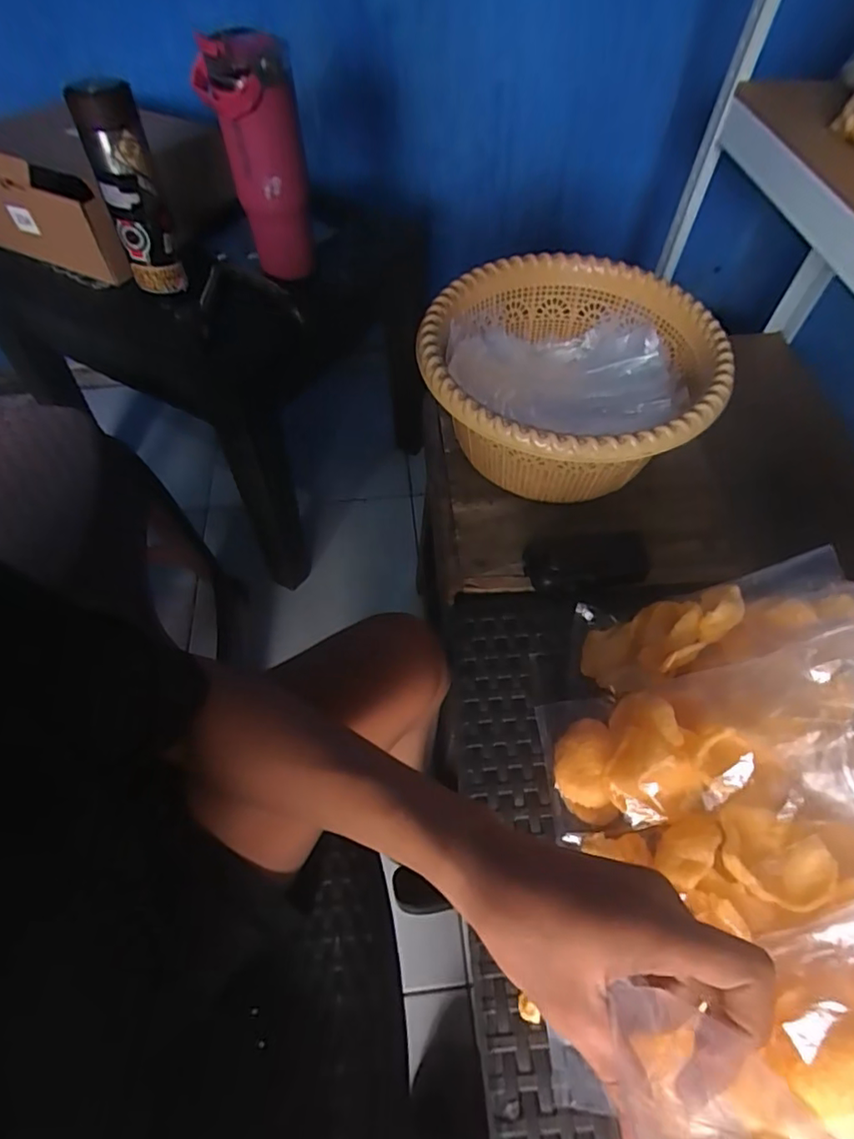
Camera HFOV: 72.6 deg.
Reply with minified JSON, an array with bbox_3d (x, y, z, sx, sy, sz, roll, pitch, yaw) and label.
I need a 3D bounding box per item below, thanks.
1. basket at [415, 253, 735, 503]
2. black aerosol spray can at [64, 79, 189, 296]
[{"bbox_3d":[0.132,-0.173,0.568,0.253,0.128,0.265,0,56,0],"label":"basket"},{"bbox_3d":[-0.328,-0.414,0.653,0.066,0.201,0.055,-20,59,-13],"label":"black aerosol spray can"}]

